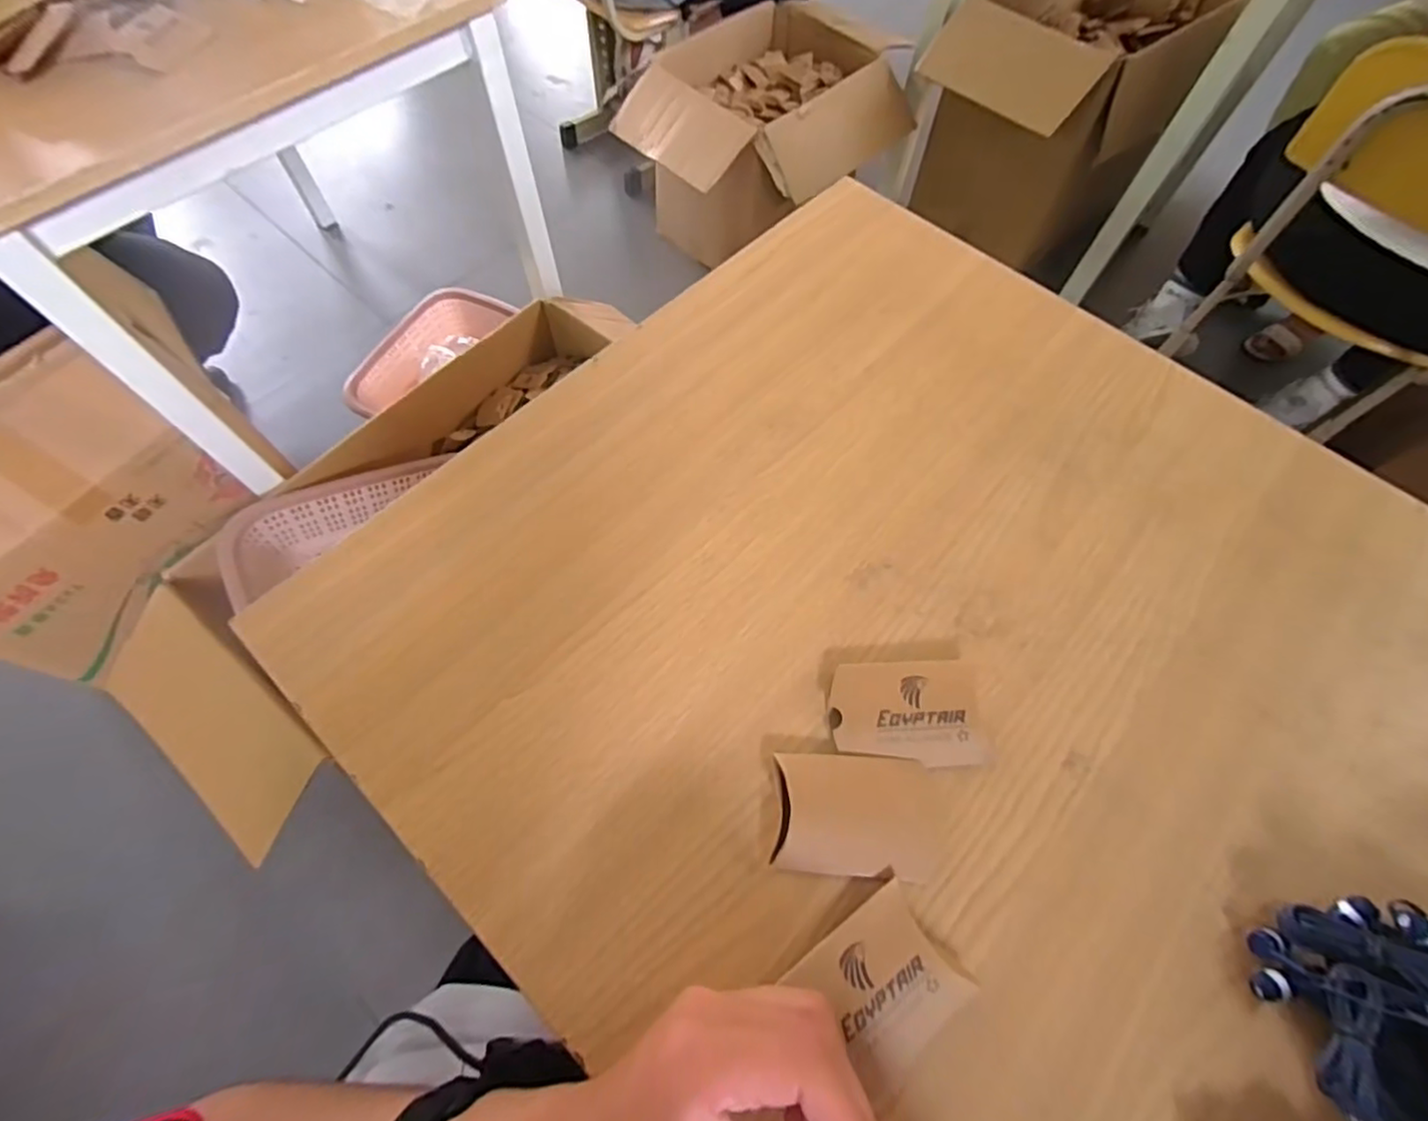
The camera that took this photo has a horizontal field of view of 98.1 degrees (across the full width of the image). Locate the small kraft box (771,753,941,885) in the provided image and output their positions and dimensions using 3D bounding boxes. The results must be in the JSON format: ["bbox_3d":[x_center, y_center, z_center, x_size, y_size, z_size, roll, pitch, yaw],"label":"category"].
[{"bbox_3d":[0.075,0.132,0.324,0.084,0.012,0.058,5,64,0],"label":"small kraft box"}]

